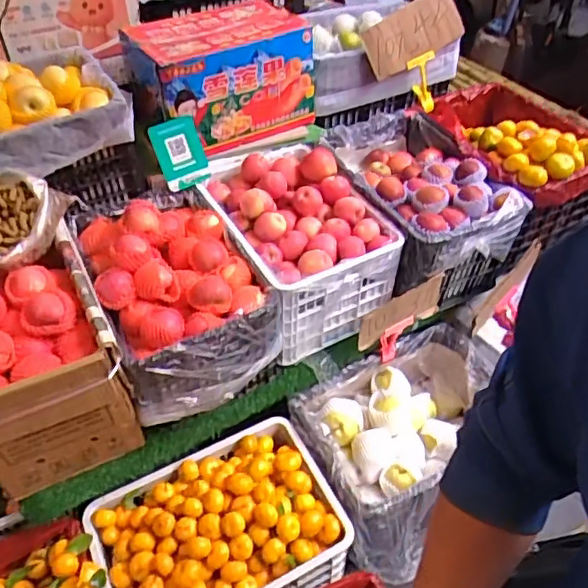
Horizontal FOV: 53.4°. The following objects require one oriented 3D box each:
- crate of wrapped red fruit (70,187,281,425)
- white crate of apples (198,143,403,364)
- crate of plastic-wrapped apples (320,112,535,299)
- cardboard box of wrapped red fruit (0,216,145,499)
[{"bbox_3d":[-0.284,-0.042,1.341,0.323,0.262,0.553,-20,48,-18],"label":"crate of wrapped red fruit"},{"bbox_3d":[0.003,-0.150,1.517,0.332,0.267,0.537,-20,48,-18],"label":"white crate of apples"},{"bbox_3d":[0.328,-0.264,1.604,0.332,0.247,0.586,-14,47,-13],"label":"crate of plastic-wrapped apples"},{"bbox_3d":[-0.551,0.133,1.217,0.301,0.348,0.425,-21,49,-20],"label":"cardboard box of wrapped red fruit"}]

